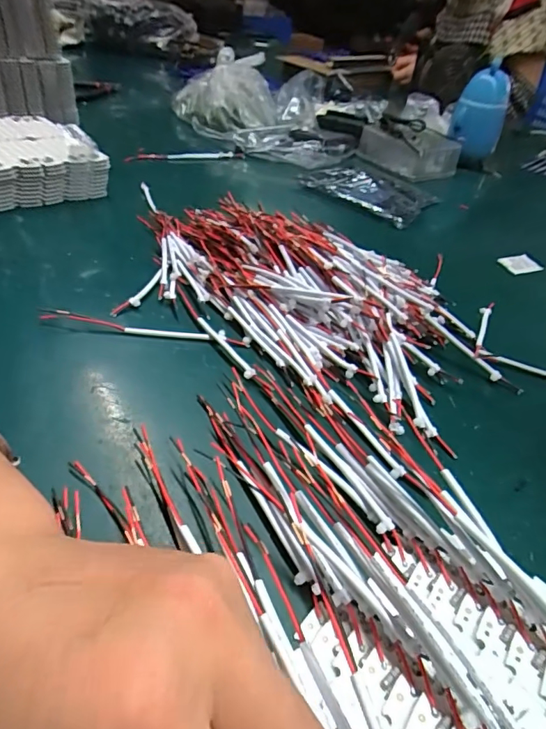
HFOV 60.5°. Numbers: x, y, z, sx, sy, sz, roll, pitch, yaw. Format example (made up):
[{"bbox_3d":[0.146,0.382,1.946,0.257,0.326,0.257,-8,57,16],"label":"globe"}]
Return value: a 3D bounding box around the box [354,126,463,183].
[{"bbox_3d":[0.210,-0.336,0.732,0.105,0.045,0.132,-22,46,-29],"label":"box"}]

